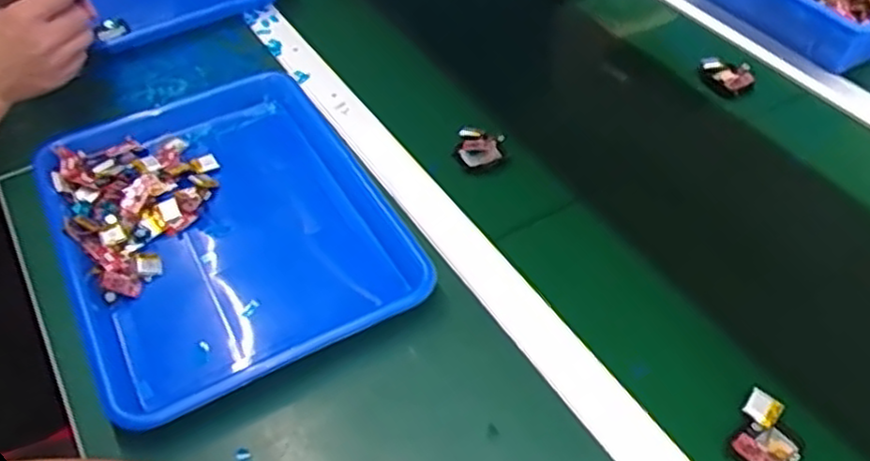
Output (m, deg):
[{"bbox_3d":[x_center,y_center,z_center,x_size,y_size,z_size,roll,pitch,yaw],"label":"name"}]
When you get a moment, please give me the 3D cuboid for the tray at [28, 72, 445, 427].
[{"bbox_3d":[-0.175,-0.007,0.613,0.256,0.030,0.328,-22,50,-18],"label":"tray"}]

